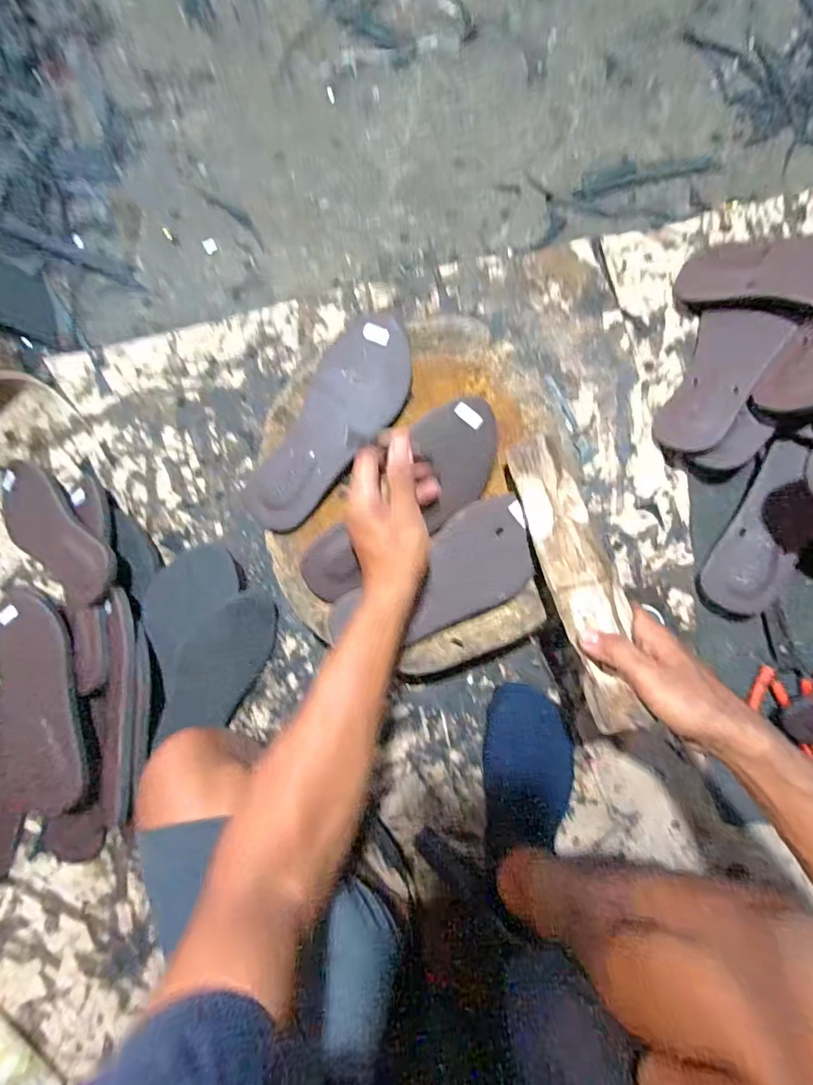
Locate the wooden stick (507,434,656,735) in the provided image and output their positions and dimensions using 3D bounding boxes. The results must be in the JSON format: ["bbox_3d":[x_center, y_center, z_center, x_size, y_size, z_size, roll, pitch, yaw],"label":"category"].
[{"bbox_3d":[0.155,0.027,0.417,0.060,0.030,0.258,-14,74,4],"label":"wooden stick"}]

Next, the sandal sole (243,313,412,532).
[{"bbox_3d":[-0.075,-0.119,0.495,0.087,0.010,0.241,33,91,-9],"label":"sandal sole"}]

